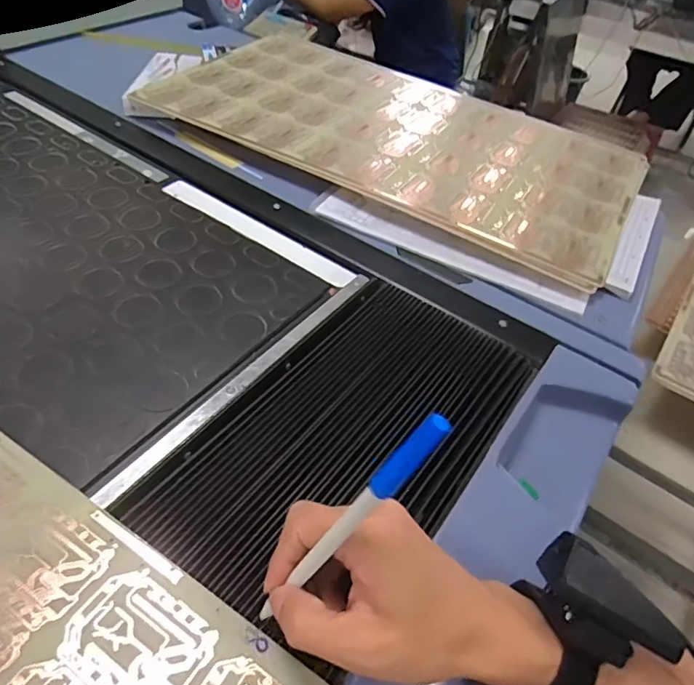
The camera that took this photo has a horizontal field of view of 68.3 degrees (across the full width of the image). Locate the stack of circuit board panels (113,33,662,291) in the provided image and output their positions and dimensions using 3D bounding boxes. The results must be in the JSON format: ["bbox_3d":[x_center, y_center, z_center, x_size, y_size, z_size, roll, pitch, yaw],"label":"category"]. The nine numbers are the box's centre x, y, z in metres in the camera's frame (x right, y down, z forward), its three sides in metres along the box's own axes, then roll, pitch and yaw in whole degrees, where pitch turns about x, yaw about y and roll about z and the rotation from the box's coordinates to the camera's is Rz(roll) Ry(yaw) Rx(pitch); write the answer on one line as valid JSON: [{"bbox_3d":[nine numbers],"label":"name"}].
[{"bbox_3d":[0.062,-0.298,0.700,0.653,0.033,0.380,27,51,17],"label":"stack of circuit board panels"}]

